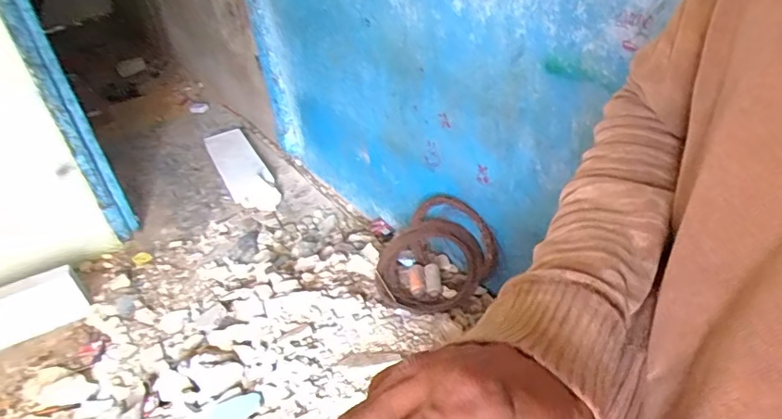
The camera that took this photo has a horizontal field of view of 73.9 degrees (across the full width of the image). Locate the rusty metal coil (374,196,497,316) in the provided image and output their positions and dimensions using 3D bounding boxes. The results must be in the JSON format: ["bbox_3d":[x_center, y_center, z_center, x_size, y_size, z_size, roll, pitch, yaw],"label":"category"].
[{"bbox_3d":[0.119,0.140,1.548,0.323,0.207,0.295,-5,35,3],"label":"rusty metal coil"}]

